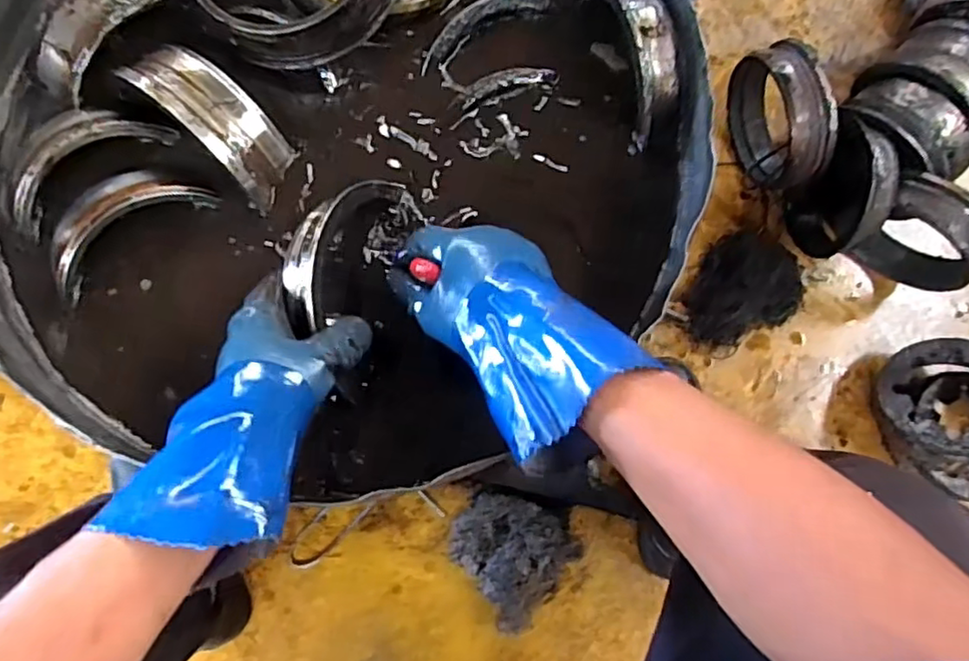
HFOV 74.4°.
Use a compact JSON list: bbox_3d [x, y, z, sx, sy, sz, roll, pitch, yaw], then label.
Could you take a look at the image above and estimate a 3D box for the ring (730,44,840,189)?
[{"bbox_3d":[0.390,-0.281,0.855,0.067,0.192,0.174,-12,83,-4],"label":"ring"}]

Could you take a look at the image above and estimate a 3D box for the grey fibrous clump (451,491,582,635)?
[{"bbox_3d":[0.038,0.272,0.793,0.146,0.070,0.150,0,82,-2],"label":"grey fibrous clump"}]

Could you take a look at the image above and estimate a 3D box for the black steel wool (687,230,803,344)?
[{"bbox_3d":[0.368,-0.051,0.891,0.141,0.047,0.160,27,82,1],"label":"black steel wool"}]

